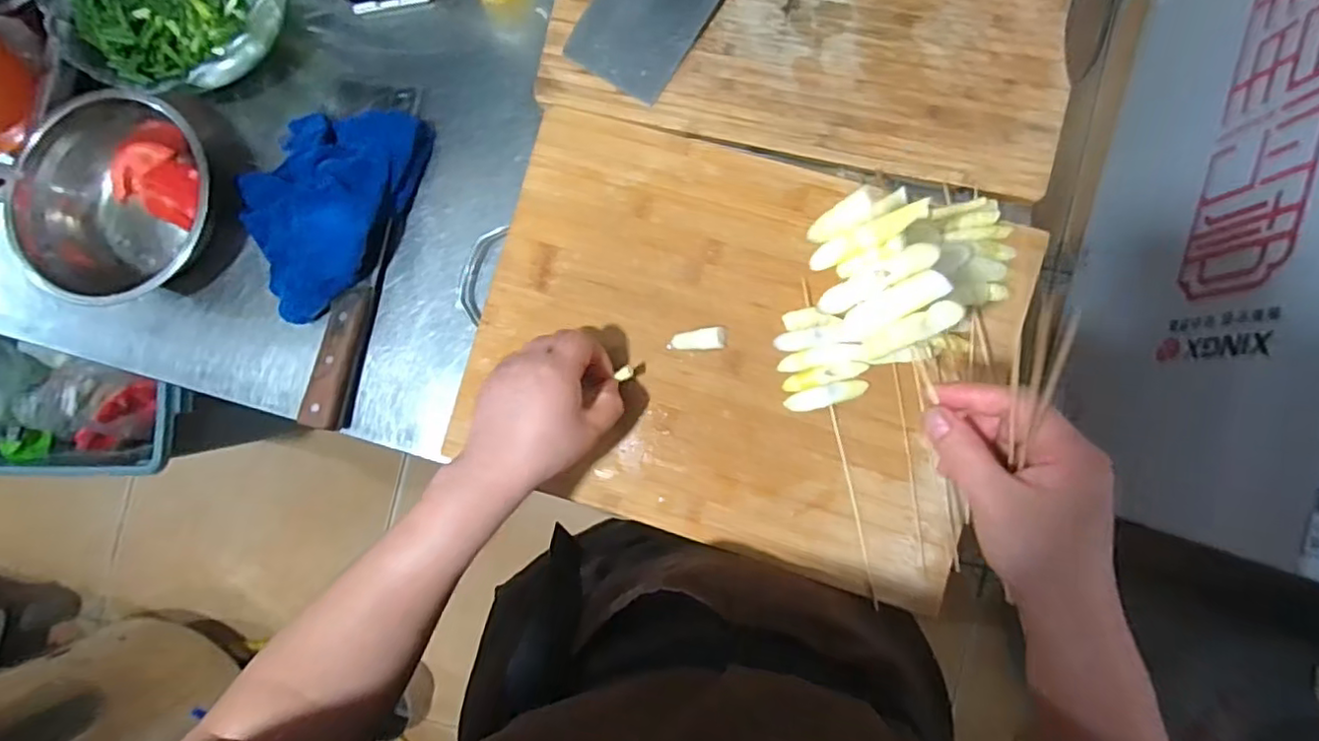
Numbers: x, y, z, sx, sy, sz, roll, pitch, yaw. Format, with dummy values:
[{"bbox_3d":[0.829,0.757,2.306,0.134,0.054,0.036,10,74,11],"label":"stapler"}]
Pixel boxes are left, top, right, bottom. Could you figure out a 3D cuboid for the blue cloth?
[{"bbox_3d":[-0.281,-0.137,0.512,0.130,0.042,0.187,22,90,5],"label":"blue cloth"}]

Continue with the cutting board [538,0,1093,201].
[{"bbox_3d":[0.121,-0.308,0.474,0.389,0.013,0.283,14,90,5],"label":"cutting board"}]

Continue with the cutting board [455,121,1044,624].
[{"bbox_3d":[0.055,-0.017,0.473,0.385,0.012,0.286,17,90,5],"label":"cutting board"}]

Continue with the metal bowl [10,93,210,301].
[{"bbox_3d":[-0.432,-0.140,0.508,0.153,0.059,0.156,0,89,5],"label":"metal bowl"}]

